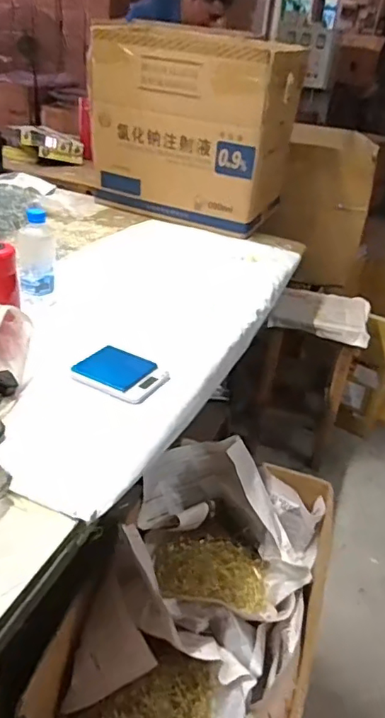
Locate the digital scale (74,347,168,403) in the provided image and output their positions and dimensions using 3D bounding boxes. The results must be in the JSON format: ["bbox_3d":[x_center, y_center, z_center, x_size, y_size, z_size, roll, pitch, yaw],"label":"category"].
[{"bbox_3d":[-0.108,0.020,0.815,0.116,0.023,0.107,19,32,20],"label":"digital scale"}]

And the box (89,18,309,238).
[{"bbox_3d":[-0.002,-0.673,1.562,0.519,0.486,0.322,19,32,20],"label":"box"}]

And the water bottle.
[{"bbox_3d":[-0.284,-0.191,0.982,0.066,0.166,0.052,-2,31,-15],"label":"water bottle"}]

